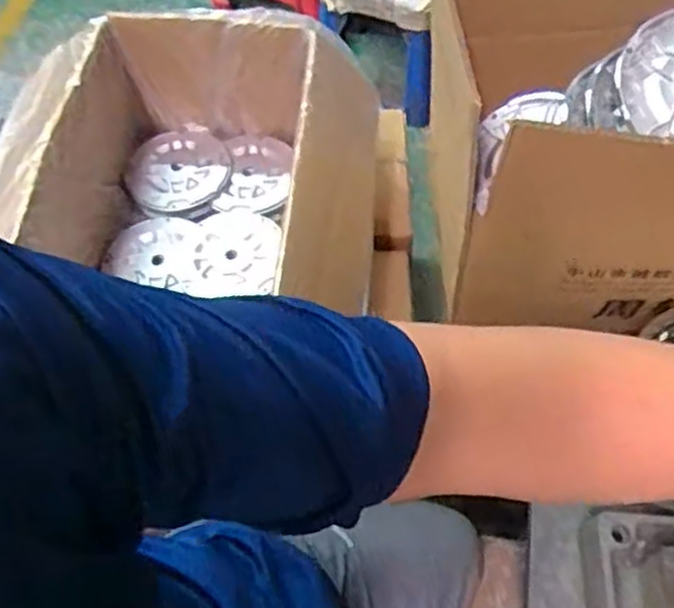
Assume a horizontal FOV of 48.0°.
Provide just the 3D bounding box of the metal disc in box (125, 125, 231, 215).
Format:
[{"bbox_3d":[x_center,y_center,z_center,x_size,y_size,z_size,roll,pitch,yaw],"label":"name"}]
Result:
[{"bbox_3d":[-0.210,-0.180,1.009,0.130,0.022,0.128,0,58,0],"label":"metal disc in box"}]

